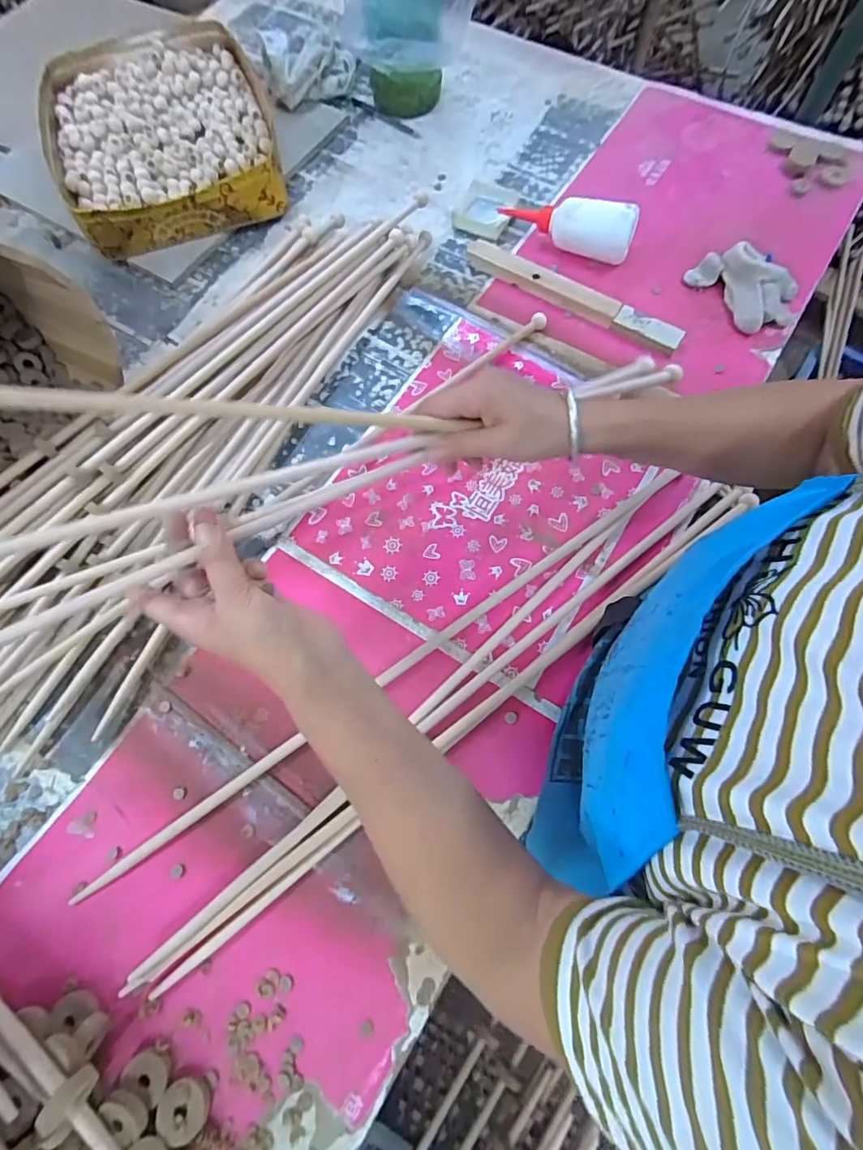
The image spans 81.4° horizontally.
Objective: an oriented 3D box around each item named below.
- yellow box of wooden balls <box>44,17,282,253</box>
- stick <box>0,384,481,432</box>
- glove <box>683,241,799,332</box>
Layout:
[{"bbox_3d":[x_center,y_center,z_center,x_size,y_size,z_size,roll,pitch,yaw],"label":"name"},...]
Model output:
[{"bbox_3d":[-0.383,-0.624,0.718,0.304,0.066,0.377,-18,71,-5],"label":"yellow box of wooden balls"},{"bbox_3d":[-0.176,-0.105,0.309,0.439,0.016,0.015,-5,68,-26],"label":"stick"},{"bbox_3d":[0.385,-0.358,0.615,0.135,0.040,0.103,31,74,12],"label":"glove"}]

